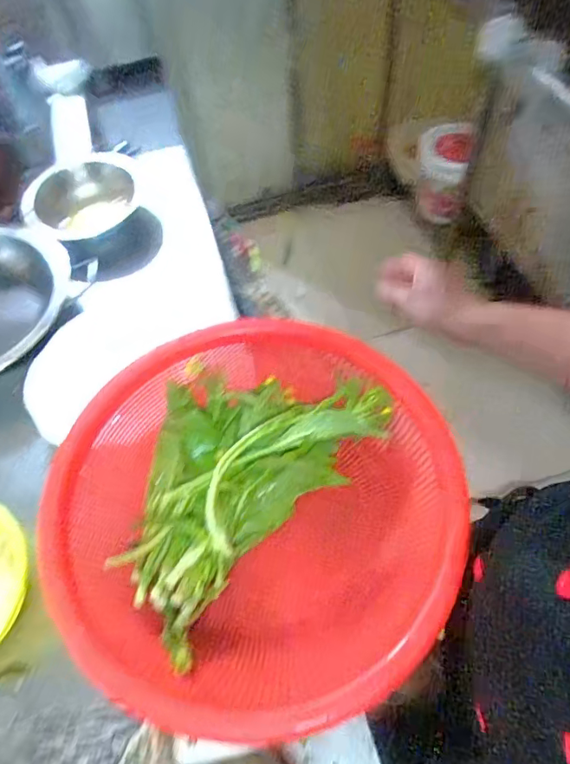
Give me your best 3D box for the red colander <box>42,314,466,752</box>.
[{"bbox_3d":[-0.034,0.132,0.521,0.331,0.155,0.367,4,58,7],"label":"red colander"}]

